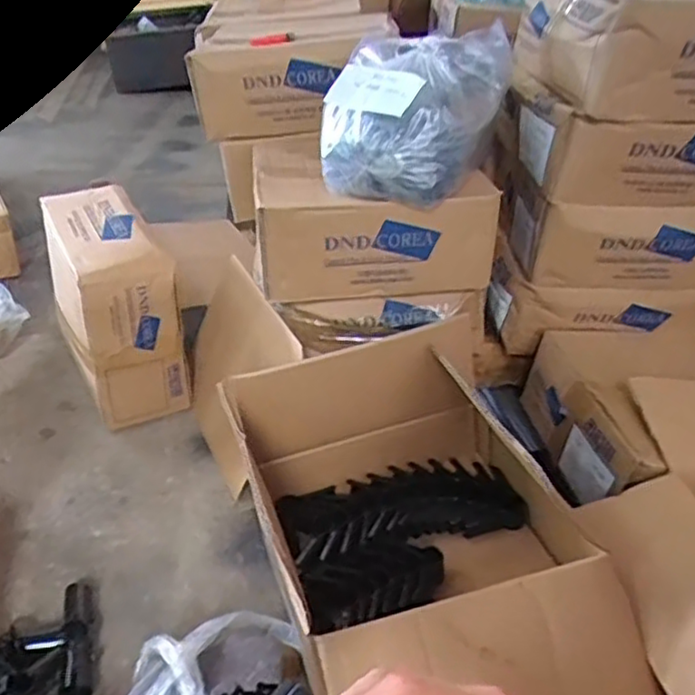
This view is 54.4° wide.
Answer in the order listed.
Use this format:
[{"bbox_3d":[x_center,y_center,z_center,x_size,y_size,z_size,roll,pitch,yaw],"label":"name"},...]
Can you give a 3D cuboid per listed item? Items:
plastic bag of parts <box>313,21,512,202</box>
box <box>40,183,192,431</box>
[{"bbox_3d":[0.086,-0.320,0.917,0.217,0.165,0.237,16,36,13],"label":"plastic bag of parts"},{"bbox_3d":[-0.389,-0.072,1.112,0.145,0.275,0.293,-16,41,-30],"label":"box"}]

